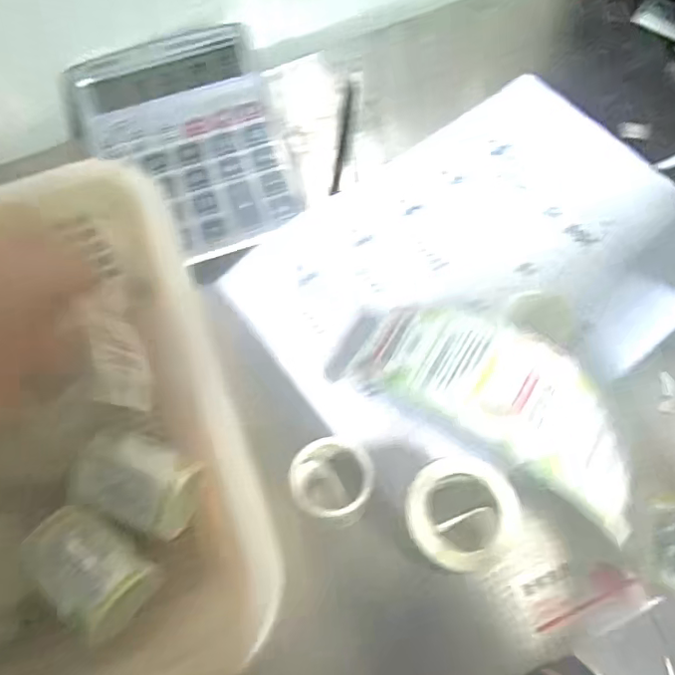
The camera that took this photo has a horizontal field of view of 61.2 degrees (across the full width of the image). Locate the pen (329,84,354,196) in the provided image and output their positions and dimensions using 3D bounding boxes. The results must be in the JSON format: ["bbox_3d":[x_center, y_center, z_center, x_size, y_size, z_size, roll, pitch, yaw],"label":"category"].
[{"bbox_3d":[0.005,-0.149,0.421,0.006,0.006,0.112,5,66,5],"label":"pen"}]

